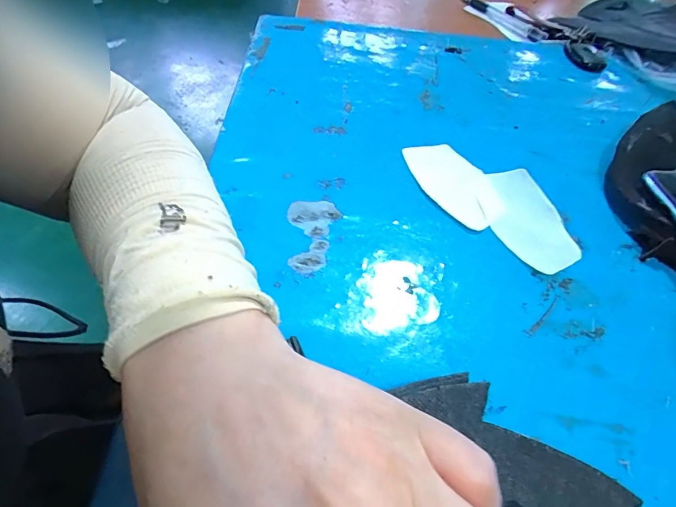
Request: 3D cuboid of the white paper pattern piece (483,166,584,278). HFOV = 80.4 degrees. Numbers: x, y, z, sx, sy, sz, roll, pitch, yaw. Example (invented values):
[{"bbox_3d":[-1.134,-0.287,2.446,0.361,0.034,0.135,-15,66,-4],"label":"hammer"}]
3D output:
[{"bbox_3d":[0.133,-0.027,0.286,0.049,0.011,0.086,-10,54,-12],"label":"white paper pattern piece"}]

